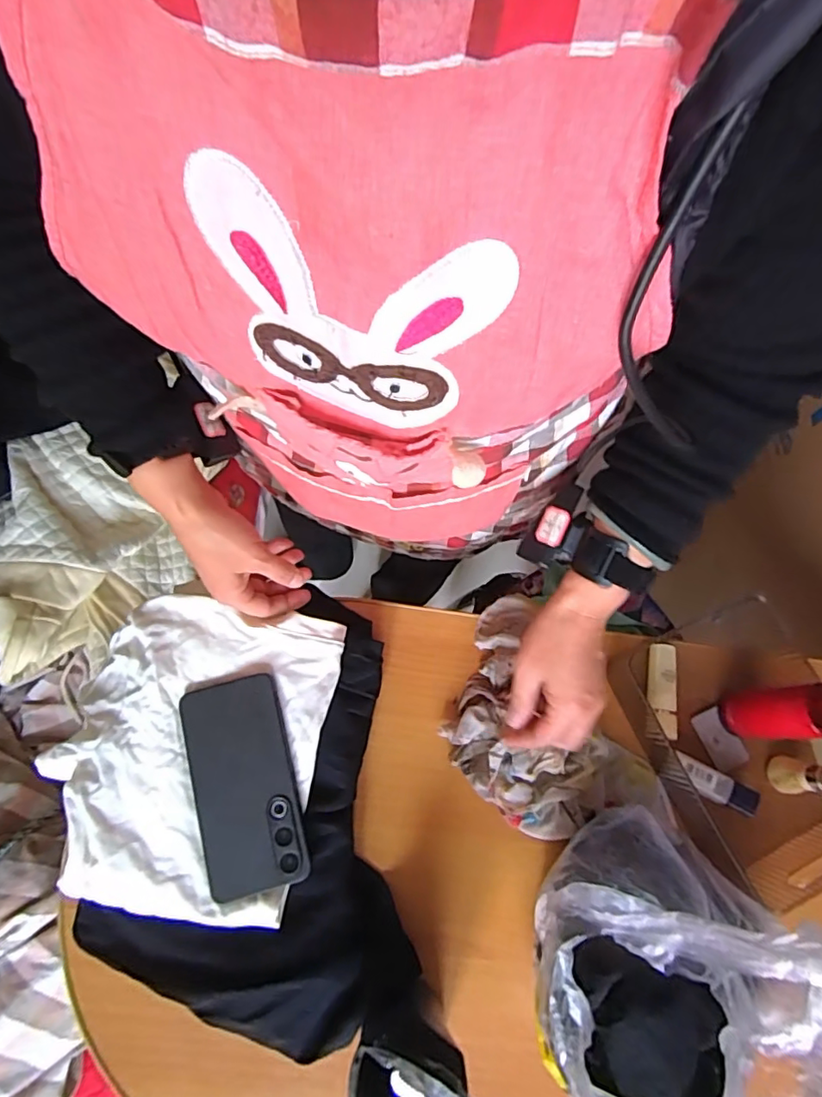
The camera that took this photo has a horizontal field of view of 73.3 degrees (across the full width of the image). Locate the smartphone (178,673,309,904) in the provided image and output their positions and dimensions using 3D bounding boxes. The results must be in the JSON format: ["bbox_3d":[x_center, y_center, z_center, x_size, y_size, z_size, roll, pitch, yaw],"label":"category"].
[{"bbox_3d":[-0.135,0.189,0.447,0.079,0.013,0.160,-15,73,-7],"label":"smartphone"}]

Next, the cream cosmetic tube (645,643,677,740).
[{"bbox_3d":[0.241,0.135,0.533,0.026,0.019,0.087,11,71,1],"label":"cream cosmetic tube"}]

